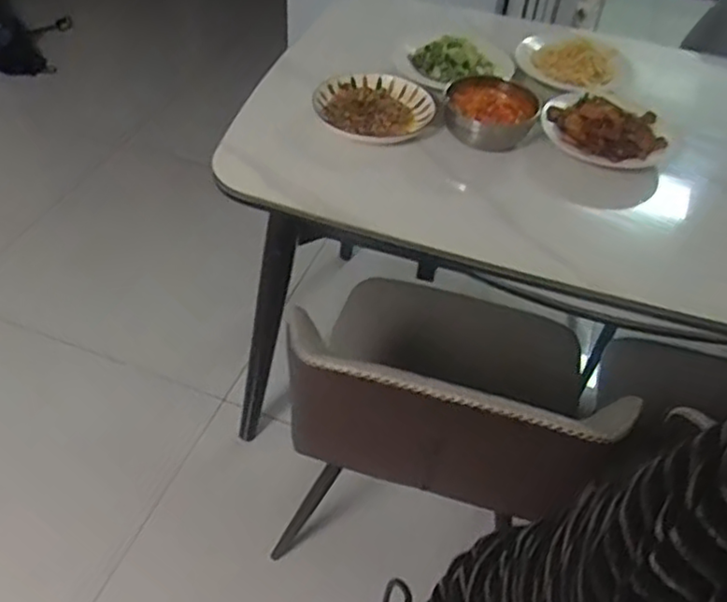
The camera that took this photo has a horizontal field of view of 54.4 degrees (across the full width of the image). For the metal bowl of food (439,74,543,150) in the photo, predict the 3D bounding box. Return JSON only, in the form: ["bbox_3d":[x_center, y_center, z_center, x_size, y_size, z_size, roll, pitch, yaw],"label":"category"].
[{"bbox_3d":[0.211,-0.313,1.167,0.156,0.058,0.133,10,46,6],"label":"metal bowl of food"}]

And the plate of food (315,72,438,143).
[{"bbox_3d":[0.019,-0.320,1.171,0.187,0.035,0.201,2,46,-2],"label":"plate of food"}]

